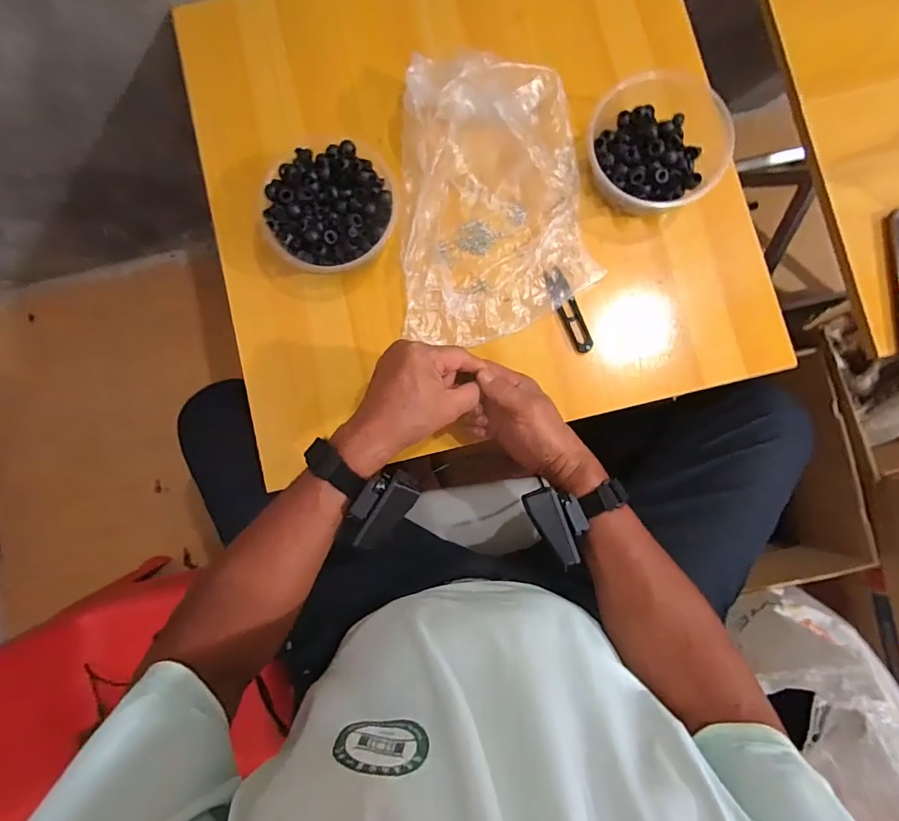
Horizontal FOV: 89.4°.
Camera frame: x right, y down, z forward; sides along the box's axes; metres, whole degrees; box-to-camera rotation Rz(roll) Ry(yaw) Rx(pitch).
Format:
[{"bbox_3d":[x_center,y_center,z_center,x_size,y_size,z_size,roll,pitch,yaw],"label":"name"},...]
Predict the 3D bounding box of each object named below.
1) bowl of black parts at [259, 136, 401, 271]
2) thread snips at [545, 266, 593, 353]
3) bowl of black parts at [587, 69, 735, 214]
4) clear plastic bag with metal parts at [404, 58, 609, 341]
[{"bbox_3d":[-0.125,-0.213,0.495,0.134,0.058,0.131,0,85,1],"label":"bowl of black parts"},{"bbox_3d":[0.133,-0.111,0.504,0.022,0.007,0.098,-24,85,-1],"label":"thread snips"},{"bbox_3d":[0.225,-0.294,0.495,0.142,0.053,0.142,0,85,1],"label":"bowl of black parts"},{"bbox_3d":[0.049,-0.226,0.484,0.198,0.072,0.284,-2,85,1],"label":"clear plastic bag with metal parts"}]

